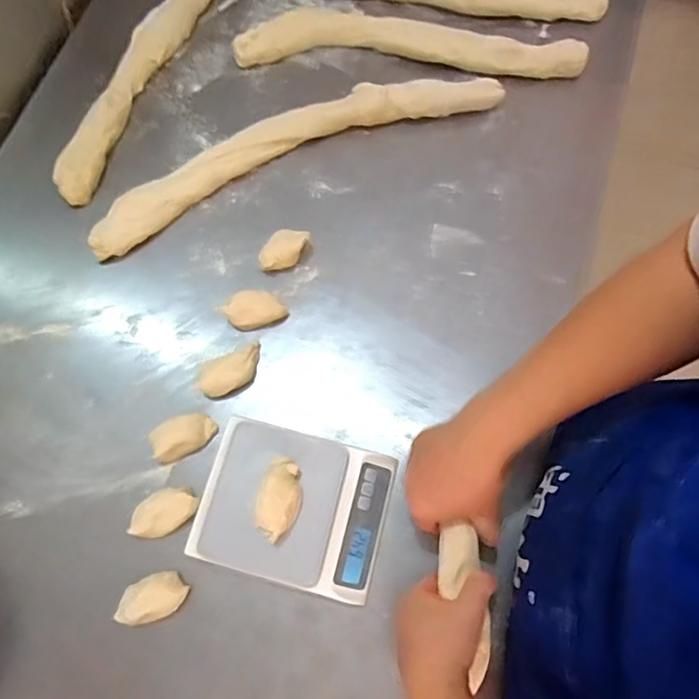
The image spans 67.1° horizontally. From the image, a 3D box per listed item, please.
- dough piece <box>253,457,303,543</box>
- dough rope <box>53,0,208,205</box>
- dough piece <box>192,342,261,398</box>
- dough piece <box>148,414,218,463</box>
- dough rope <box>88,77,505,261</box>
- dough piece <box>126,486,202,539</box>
[{"bbox_3d":[-0.067,0.147,0.520,0.042,0.042,0.073,20,74,7],"label":"dough piece"},{"bbox_3d":[-0.270,-0.449,0.751,0.059,0.032,0.569,17,73,7],"label":"dough rope"},{"bbox_3d":[-0.133,0.025,0.592,0.079,0.030,0.036,-30,73,-9],"label":"dough piece"},{"bbox_3d":[-0.180,0.094,0.575,0.065,0.032,0.040,-26,73,-7],"label":"dough piece"},{"bbox_3d":[-0.071,-0.263,0.687,0.563,0.037,0.091,-24,72,-7],"label":"dough rope"},{"bbox_3d":[-0.193,0.171,0.553,0.072,0.022,0.039,-29,73,-8],"label":"dough piece"}]

